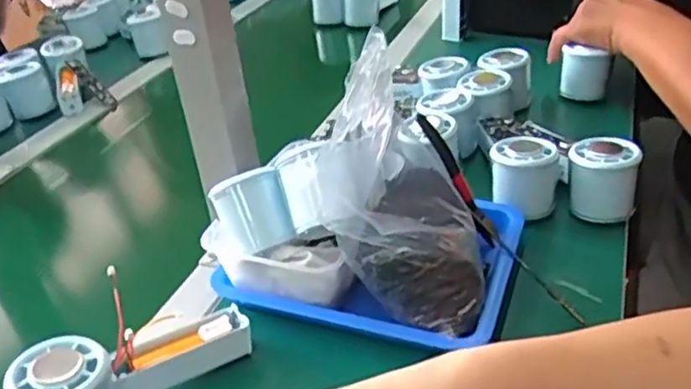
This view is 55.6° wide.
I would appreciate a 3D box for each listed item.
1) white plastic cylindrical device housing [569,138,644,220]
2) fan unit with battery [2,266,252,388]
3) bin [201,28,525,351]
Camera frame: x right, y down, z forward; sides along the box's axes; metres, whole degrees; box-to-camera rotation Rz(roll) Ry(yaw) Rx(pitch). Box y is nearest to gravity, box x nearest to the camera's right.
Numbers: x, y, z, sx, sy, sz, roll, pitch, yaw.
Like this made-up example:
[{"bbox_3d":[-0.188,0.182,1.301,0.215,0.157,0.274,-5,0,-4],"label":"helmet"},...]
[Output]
[{"bbox_3d":[0.221,-0.014,0.565,0.053,0.054,0.052,-5,32,3],"label":"white plastic cylindrical device housing"},{"bbox_3d":[-0.141,0.108,0.433,0.149,0.060,0.050,-29,39,-31],"label":"fan unit with battery"},{"bbox_3d":[0.016,-0.012,0.493,0.205,0.150,0.169,7,35,20],"label":"bin"}]

